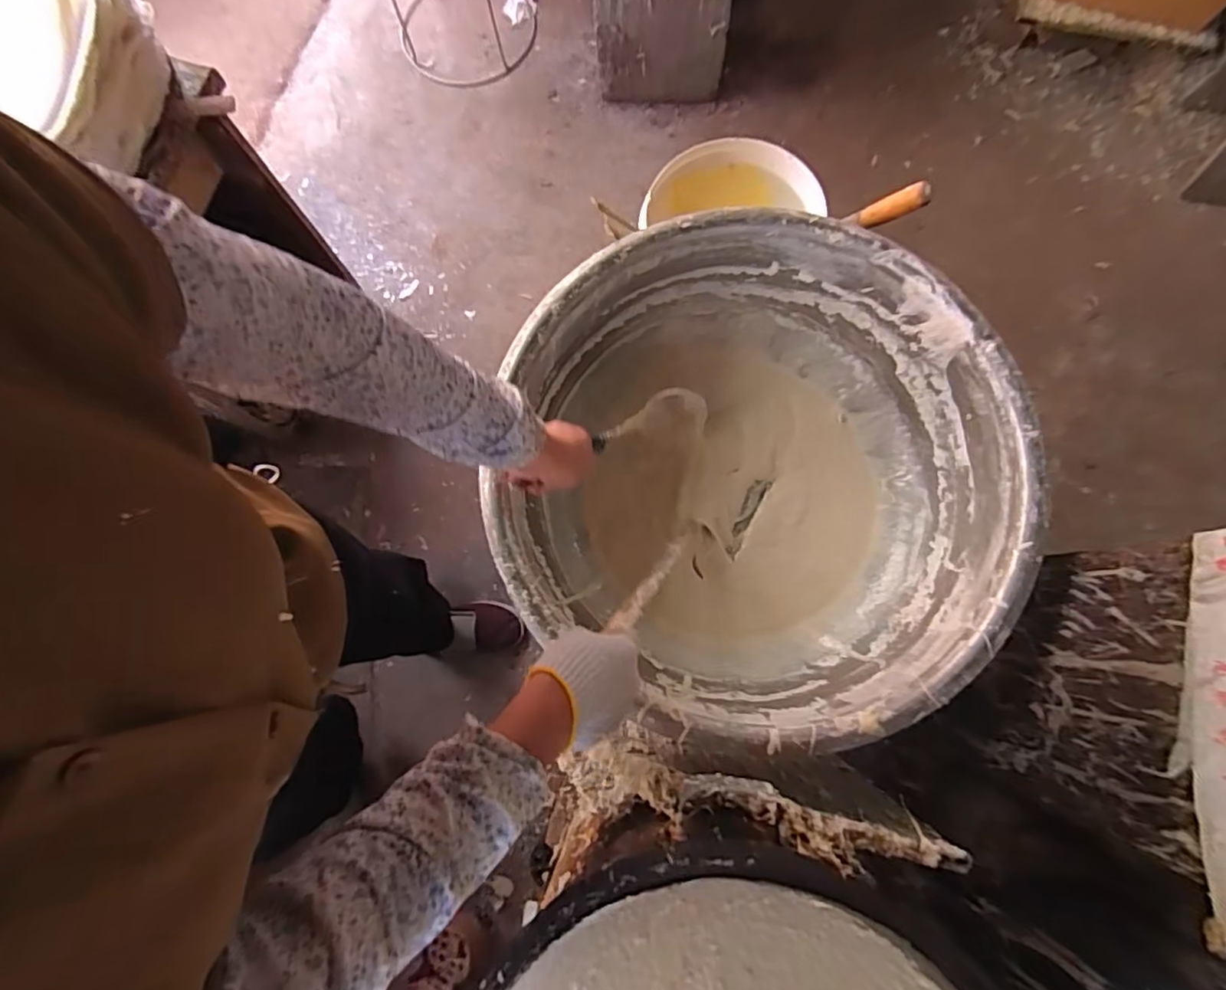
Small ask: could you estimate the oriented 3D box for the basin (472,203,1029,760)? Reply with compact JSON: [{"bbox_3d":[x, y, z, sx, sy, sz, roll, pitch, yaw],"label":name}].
[{"bbox_3d":[0.158,-0.019,0.748,0.548,0.234,0.555,-3,79,0],"label":"basin"}]

